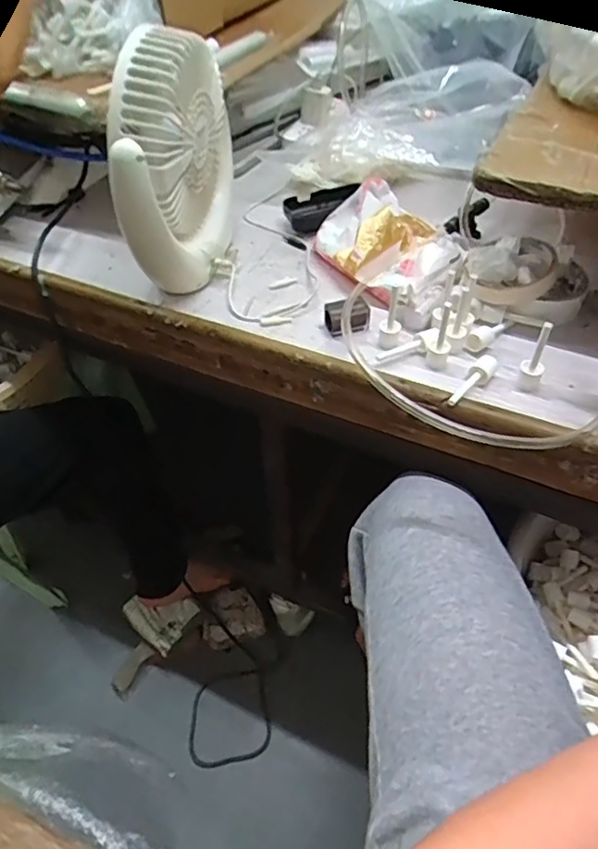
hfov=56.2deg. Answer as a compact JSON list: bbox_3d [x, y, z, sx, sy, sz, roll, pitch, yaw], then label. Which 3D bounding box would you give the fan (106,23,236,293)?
[{"bbox_3d":[-0.112,-0.244,0.534,0.061,0.213,0.175,5,50,8],"label":"fan"}]

